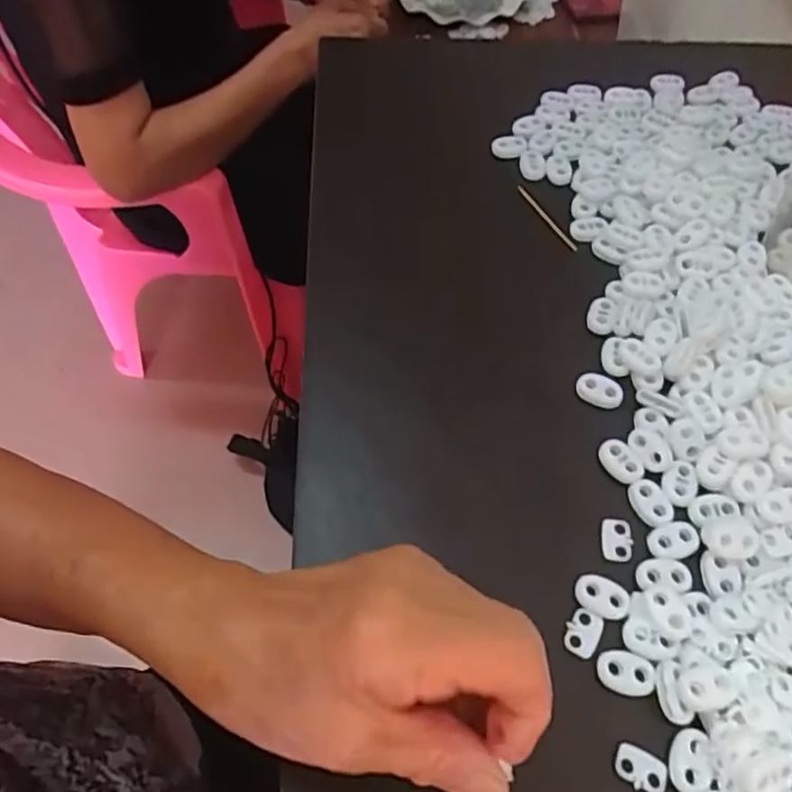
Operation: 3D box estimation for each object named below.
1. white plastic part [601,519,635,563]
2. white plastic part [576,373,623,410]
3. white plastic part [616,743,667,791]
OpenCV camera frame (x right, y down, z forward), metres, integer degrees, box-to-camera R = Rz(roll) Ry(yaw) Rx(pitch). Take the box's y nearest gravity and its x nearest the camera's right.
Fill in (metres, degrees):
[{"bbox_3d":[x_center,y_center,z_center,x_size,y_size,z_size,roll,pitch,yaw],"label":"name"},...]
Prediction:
[{"bbox_3d":[0.097,0.063,0.292,0.014,0.004,0.019,4,59,2],"label":"white plastic part"},{"bbox_3d":[0.101,-0.003,0.330,0.023,0.006,0.015,16,60,9],"label":"white plastic part"},{"bbox_3d":[0.091,0.138,0.246,0.018,0.004,0.014,18,60,10],"label":"white plastic part"}]

